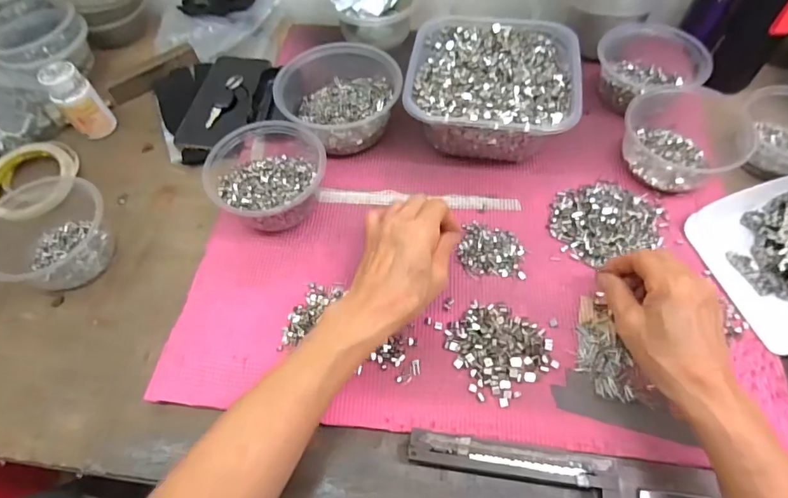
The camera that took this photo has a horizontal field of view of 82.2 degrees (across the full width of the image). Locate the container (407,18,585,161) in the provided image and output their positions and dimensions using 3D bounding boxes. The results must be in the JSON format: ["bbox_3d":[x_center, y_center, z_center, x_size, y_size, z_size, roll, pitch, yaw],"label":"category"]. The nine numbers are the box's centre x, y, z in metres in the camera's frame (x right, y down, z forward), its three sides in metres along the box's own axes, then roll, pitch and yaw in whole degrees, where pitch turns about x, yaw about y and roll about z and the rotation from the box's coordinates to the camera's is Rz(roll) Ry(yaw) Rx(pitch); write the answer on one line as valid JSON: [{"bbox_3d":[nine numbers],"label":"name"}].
[{"bbox_3d":[0.106,-0.178,0.503,0.176,0.066,0.176,7,59,7],"label":"container"}]

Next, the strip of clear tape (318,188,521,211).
[{"bbox_3d":[0.026,-0.054,0.482,0.210,0.009,0.026,1,63,4],"label":"strip of clear tape"}]

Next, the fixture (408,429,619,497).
[{"bbox_3d":[0.086,0.163,0.340,0.147,0.029,0.027,7,59,6],"label":"fixture"}]

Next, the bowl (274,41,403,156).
[{"bbox_3d":[-0.059,-0.175,0.511,0.130,0.062,0.129,-1,58,2],"label":"bowl"}]

